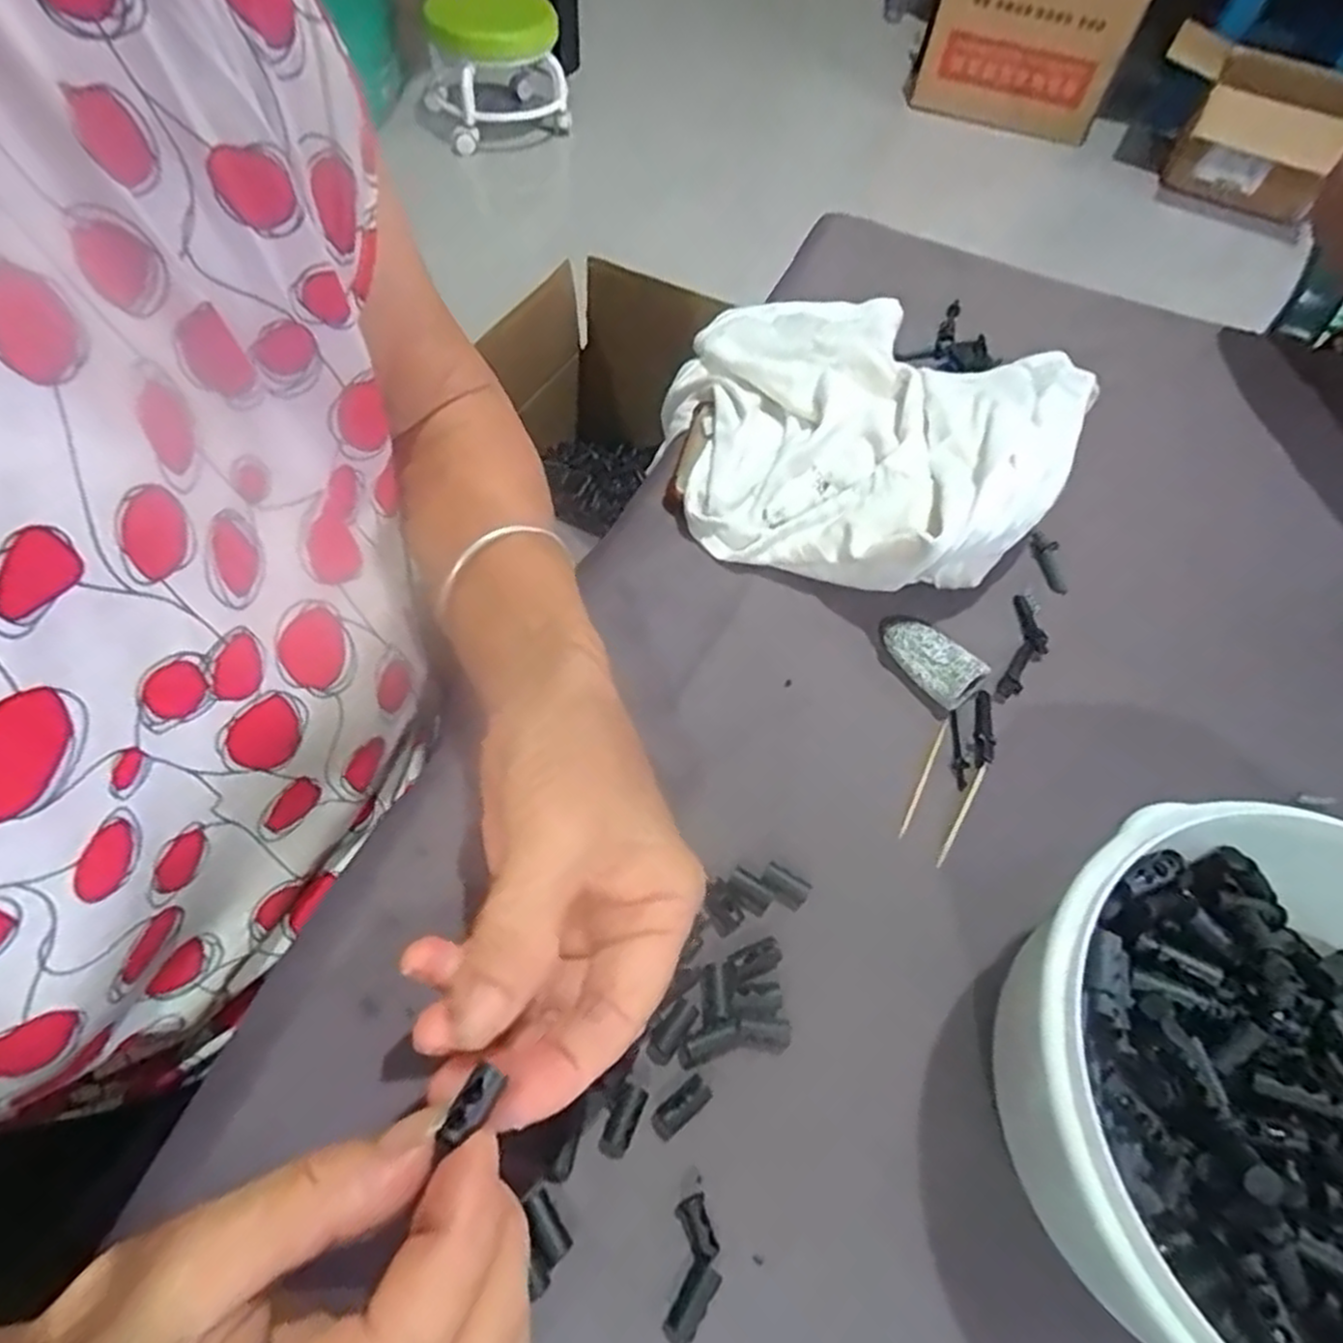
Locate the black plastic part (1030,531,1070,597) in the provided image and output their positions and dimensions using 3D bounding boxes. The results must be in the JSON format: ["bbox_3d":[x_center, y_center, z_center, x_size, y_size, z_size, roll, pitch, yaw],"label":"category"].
[{"bbox_3d":[0.194,-0.057,0.392,0.012,0.008,0.039,-6,59,-8],"label":"black plastic part"}]

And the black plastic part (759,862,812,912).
[{"bbox_3d":[0.043,0.083,0.293,0.018,0.004,0.011,30,61,14],"label":"black plastic part"}]

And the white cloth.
[{"bbox_3d":[0.099,-0.144,0.410,0.218,0.053,0.221,25,60,11],"label":"white cloth"}]

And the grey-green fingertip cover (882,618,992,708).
[{"bbox_3d":[0.117,-0.008,0.347,0.024,0.019,0.050,-32,66,-21],"label":"grey-green fingertip cover"}]

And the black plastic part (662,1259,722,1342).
[{"bbox_3d":[0.006,0.188,0.228,0.010,0.007,0.021,30,61,14],"label":"black plastic part"}]

